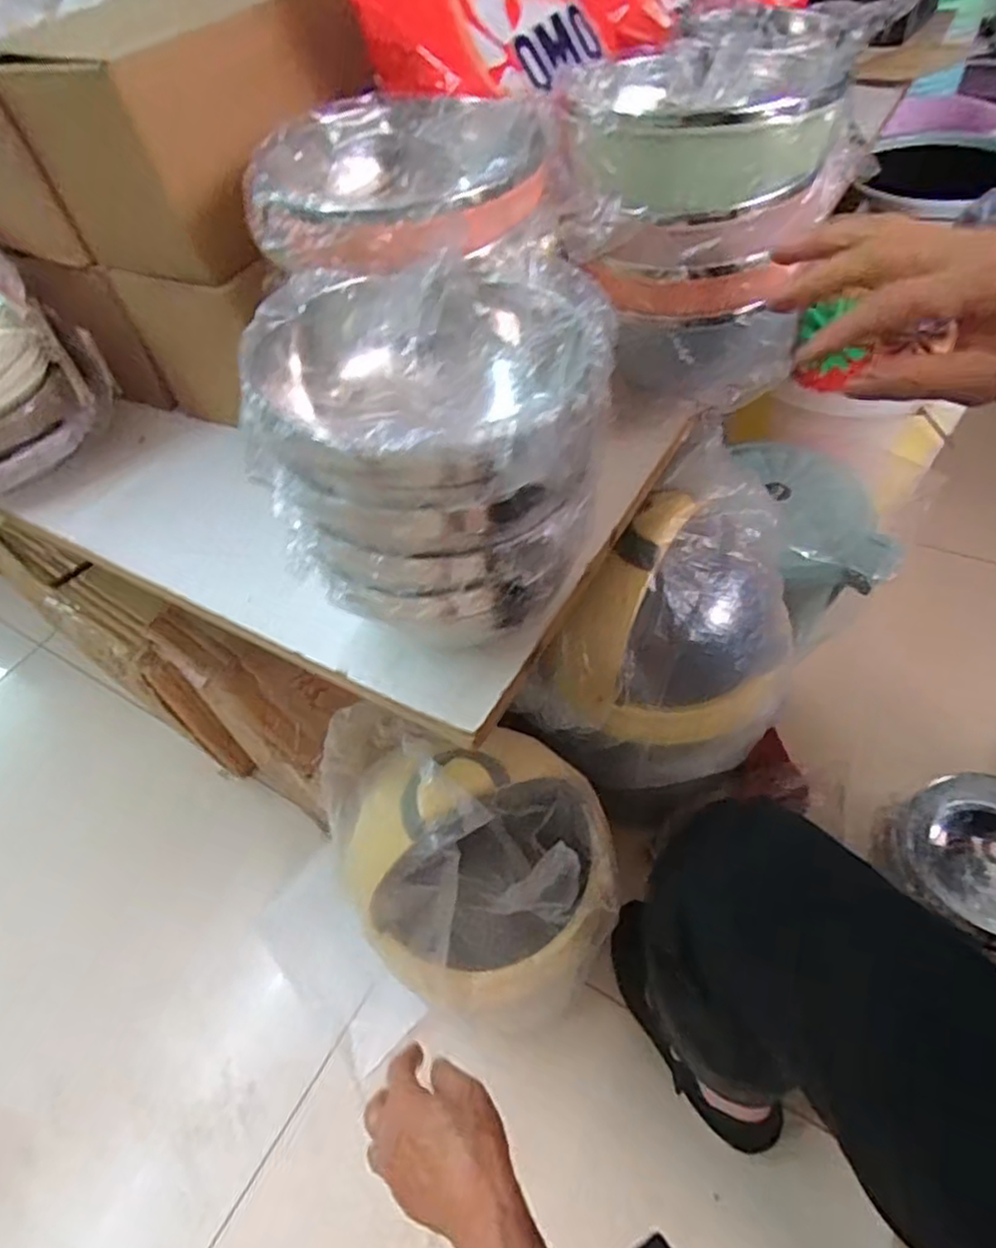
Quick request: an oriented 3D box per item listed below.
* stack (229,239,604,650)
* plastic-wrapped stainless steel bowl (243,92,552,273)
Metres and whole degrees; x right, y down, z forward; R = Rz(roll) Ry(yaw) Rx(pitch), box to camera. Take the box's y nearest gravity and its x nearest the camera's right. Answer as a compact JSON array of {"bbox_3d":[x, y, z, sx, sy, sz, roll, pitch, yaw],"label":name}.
[{"bbox_3d":[-0.031,-0.091,0.319,0.161,0.097,0.145,14,56,18],"label":"stack"},{"bbox_3d":[-0.060,-0.256,0.381,0.166,0.044,0.169,-4,52,5],"label":"plastic-wrapped stainless steel bowl"}]

